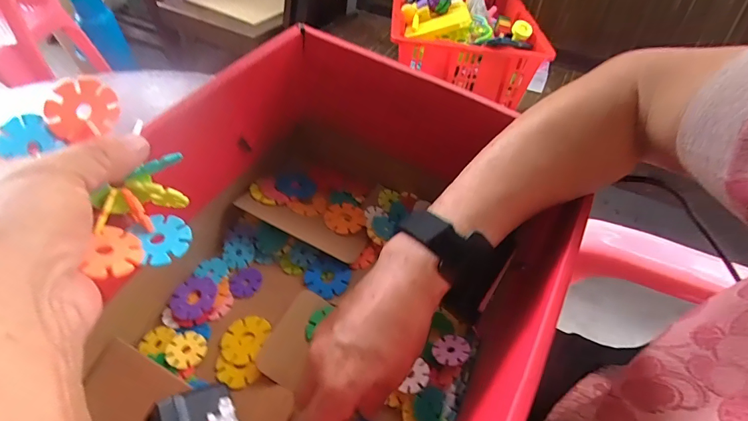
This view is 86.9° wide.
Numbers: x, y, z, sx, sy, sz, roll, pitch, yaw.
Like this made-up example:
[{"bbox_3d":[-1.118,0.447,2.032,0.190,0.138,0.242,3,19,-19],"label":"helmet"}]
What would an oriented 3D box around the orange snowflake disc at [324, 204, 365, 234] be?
[{"bbox_3d":[-0.031,0.009,0.415,0.042,0.008,0.040,4,46,-4],"label":"orange snowflake disc"}]

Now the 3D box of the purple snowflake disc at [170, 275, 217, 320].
[{"bbox_3d":[-0.169,0.081,0.371,0.041,0.004,0.042,-3,54,4],"label":"purple snowflake disc"}]

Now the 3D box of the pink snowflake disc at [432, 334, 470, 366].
[{"bbox_3d":[0.067,0.121,0.343,0.031,0.004,0.029,-10,35,7],"label":"pink snowflake disc"}]

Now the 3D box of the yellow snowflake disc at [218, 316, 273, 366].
[{"bbox_3d":[-0.113,0.112,0.345,0.040,0.007,0.043,1,50,-1],"label":"yellow snowflake disc"}]

